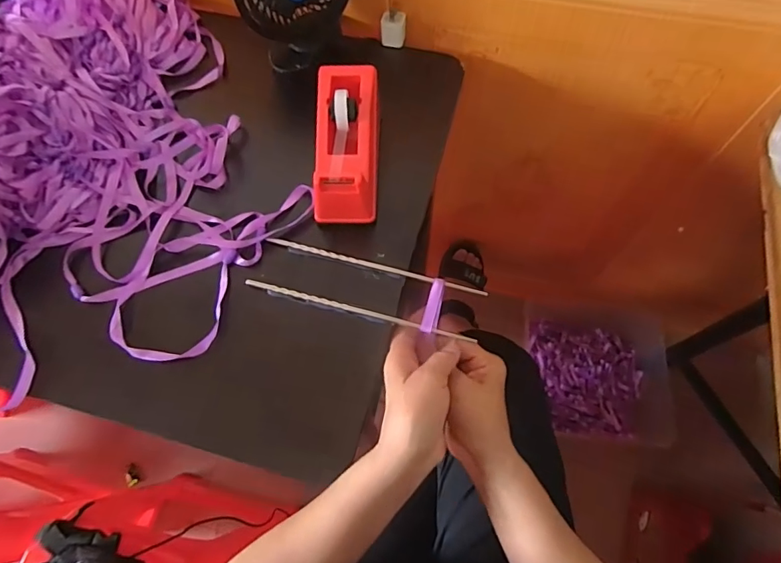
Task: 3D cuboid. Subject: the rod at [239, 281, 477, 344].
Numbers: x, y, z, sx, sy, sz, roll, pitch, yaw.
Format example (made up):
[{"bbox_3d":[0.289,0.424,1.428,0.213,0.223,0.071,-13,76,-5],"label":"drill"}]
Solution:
[{"bbox_3d":[-0.033,0.027,0.449,0.218,0.007,0.006,14,69,7],"label":"rod"}]

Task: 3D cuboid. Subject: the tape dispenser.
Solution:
[{"bbox_3d":[-0.044,-0.137,0.482,0.062,0.074,0.158,0,67,3],"label":"tape dispenser"}]

